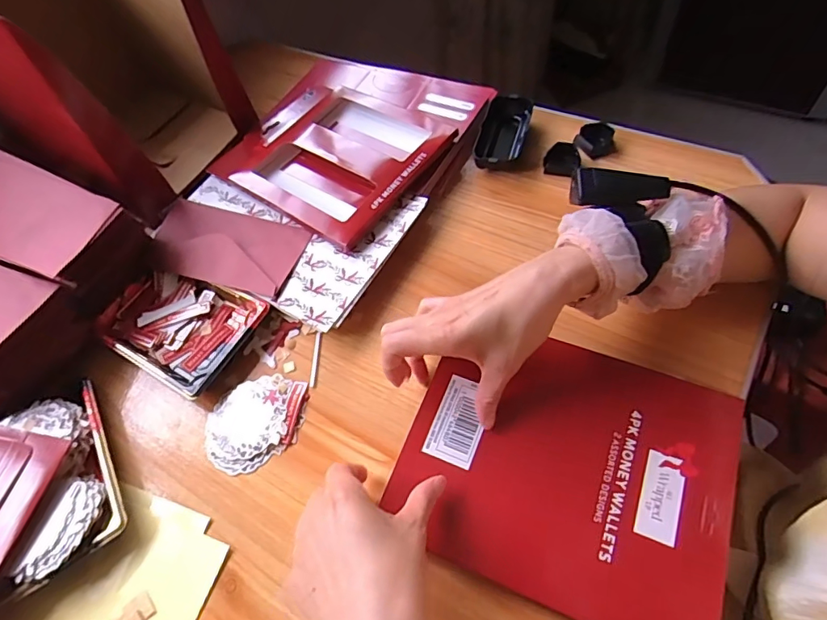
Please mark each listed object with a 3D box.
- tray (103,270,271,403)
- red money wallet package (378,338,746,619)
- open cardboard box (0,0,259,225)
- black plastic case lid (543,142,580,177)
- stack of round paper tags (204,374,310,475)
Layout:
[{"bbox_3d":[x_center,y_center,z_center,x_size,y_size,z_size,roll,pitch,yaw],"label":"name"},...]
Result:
[{"bbox_3d":[-0.235,0.013,0.489,0.150,0.029,0.108,24,65,21],"label":"tray"},{"bbox_3d":[0.113,0.116,0.372,0.232,0.018,0.191,19,63,13],"label":"red money wallet package"},{"bbox_3d":[-0.363,-0.279,0.564,0.260,0.242,0.209,25,65,22],"label":"open cardboard box"},{"bbox_3d":[0.164,-0.166,0.535,0.038,0.021,0.030,10,61,15],"label":"black plastic case lid"},{"bbox_3d":[-0.141,0.096,0.434,0.096,0.007,0.079,-32,60,-11],"label":"stack of round paper tags"}]

